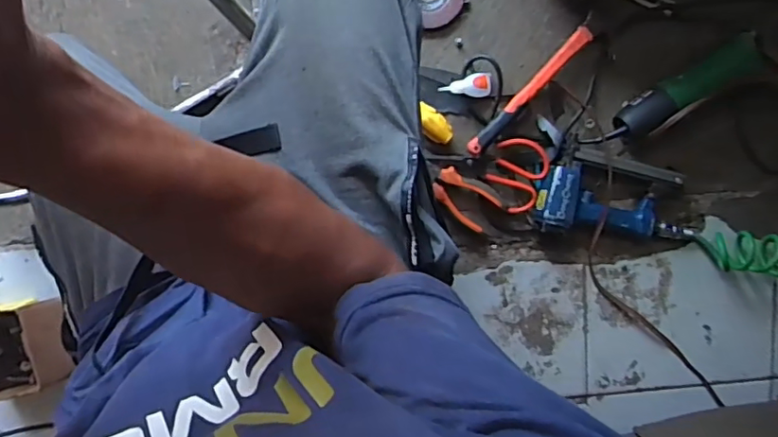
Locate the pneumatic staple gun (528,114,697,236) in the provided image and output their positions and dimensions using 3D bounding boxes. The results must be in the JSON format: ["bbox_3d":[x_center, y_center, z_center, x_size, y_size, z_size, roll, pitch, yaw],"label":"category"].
[{"bbox_3d":[0.324,-0.051,0.798,0.242,0.044,0.151,5,98,-5],"label":"pneumatic staple gun"}]

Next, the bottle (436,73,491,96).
[{"bbox_3d":[0.104,-0.181,0.785,0.078,0.016,0.032,-10,100,-18],"label":"bottle"}]

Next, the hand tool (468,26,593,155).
[{"bbox_3d":[0.193,-0.171,0.783,0.028,0.032,0.224,44,93,-9],"label":"hand tool"}]

